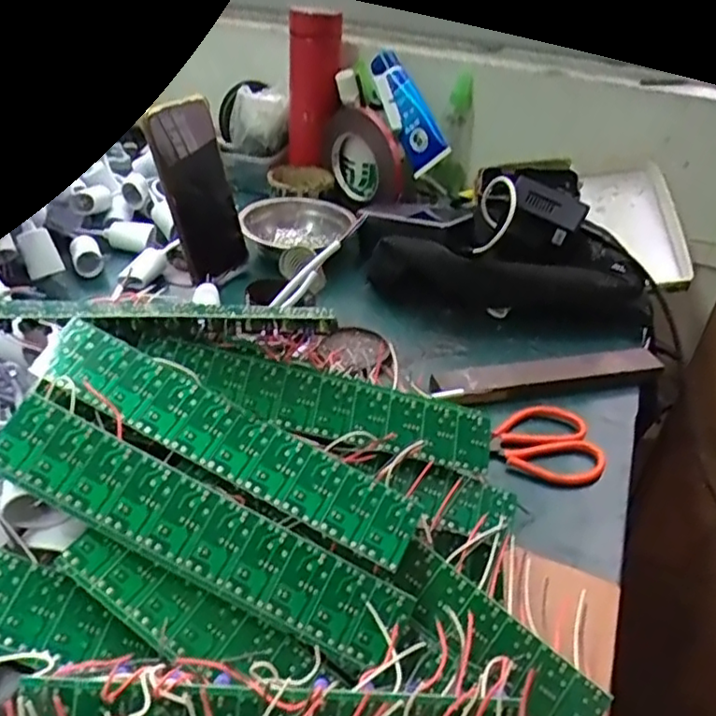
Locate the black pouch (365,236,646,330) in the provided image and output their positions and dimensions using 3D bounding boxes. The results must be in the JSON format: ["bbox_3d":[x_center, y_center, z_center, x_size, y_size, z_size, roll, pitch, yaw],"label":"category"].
[{"bbox_3d":[0.140,-0.074,0.622,0.259,0.067,0.035,10,35,7],"label":"black pouch"}]

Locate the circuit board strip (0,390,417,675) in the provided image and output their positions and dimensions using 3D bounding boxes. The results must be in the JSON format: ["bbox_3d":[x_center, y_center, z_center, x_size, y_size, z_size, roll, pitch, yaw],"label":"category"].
[{"bbox_3d":[-0.072,0.079,0.295,0.199,0.004,0.038,28,71,0],"label":"circuit board strip"}]

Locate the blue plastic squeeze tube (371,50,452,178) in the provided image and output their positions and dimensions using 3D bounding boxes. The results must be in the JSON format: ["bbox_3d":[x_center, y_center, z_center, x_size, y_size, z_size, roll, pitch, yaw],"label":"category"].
[{"bbox_3d":[0.047,-0.286,0.745,0.033,0.052,0.150,-13,69,-49],"label":"blue plastic squeeze tube"}]

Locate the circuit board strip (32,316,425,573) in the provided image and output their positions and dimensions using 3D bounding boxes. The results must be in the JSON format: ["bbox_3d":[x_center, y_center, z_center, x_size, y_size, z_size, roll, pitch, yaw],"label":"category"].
[{"bbox_3d":[-0.065,0.039,0.317,0.202,0.006,0.036,28,60,5],"label":"circuit board strip"}]

